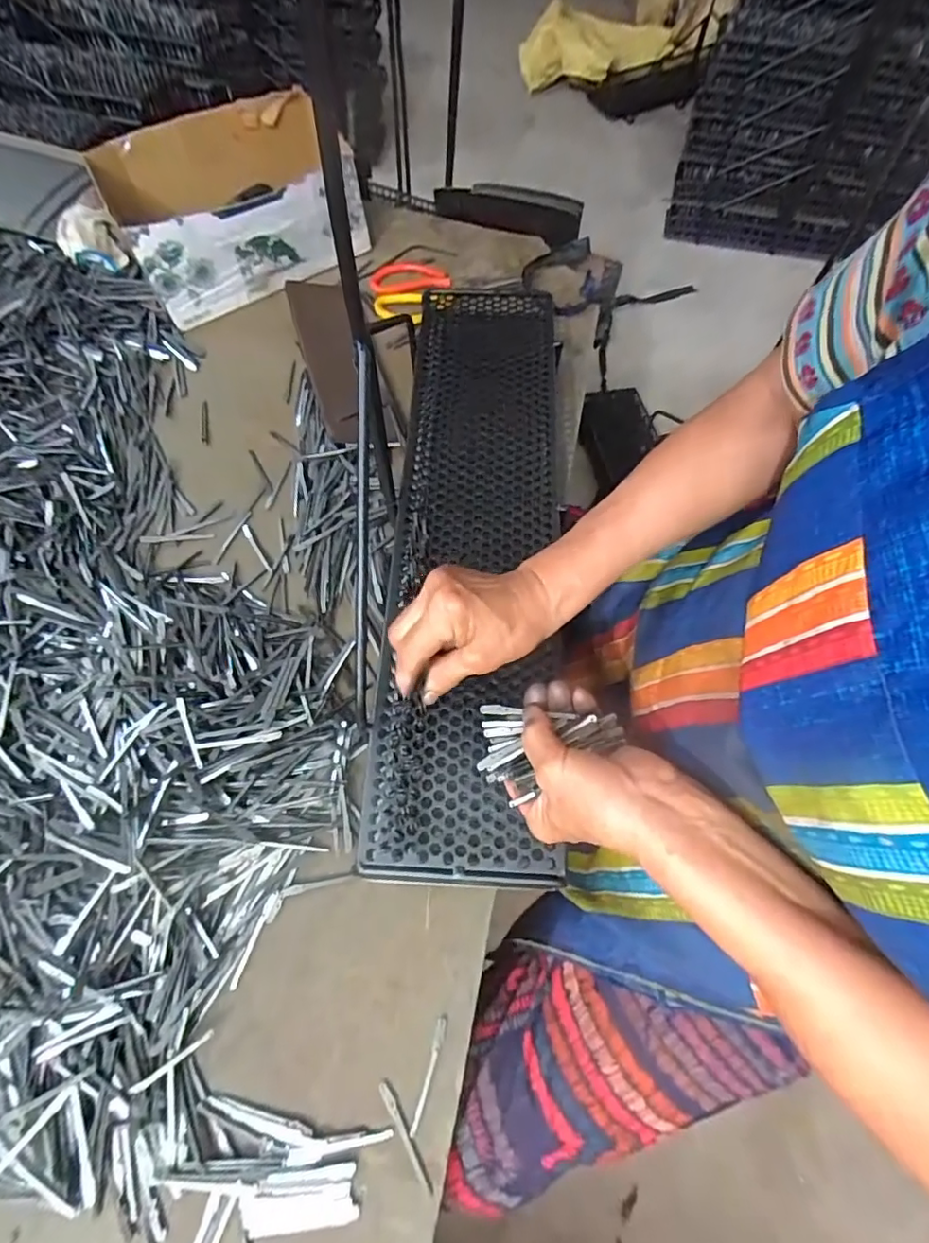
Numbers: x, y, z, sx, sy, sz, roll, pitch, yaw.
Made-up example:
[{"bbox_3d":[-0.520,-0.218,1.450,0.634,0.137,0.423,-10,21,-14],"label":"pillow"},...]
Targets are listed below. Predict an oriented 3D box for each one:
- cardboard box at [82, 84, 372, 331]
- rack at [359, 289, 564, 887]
[{"bbox_3d":[-0.292,-0.534,0.695,0.281,0.111,0.225,-26,68,-13],"label":"cardboard box"},{"bbox_3d":[0.011,-0.106,0.502,0.150,0.027,0.601,5,65,0],"label":"rack"}]

